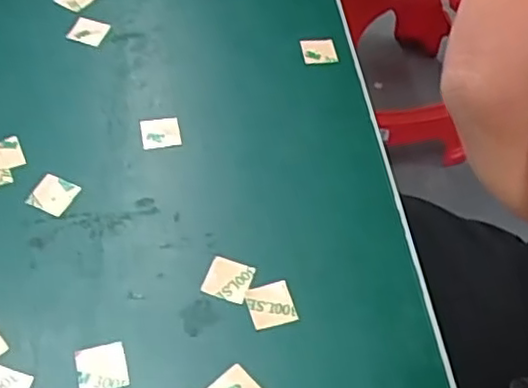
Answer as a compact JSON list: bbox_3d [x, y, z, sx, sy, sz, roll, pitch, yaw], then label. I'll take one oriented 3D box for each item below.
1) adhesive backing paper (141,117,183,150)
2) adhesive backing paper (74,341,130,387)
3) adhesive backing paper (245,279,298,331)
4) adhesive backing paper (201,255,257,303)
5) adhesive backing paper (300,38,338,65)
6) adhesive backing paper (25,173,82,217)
[{"bbox_3d":[-0.042,-0.026,0.272,0.015,0.004,0.016,-9,54,-10],"label":"adhesive backing paper"},{"bbox_3d":[-0.052,0.055,0.213,0.015,0.004,0.015,-12,57,-10],"label":"adhesive backing paper"},{"bbox_3d":[0.002,0.038,0.229,0.015,0.004,0.016,-14,58,-10],"label":"adhesive backing paper"},{"bbox_3d":[-0.012,0.030,0.234,0.015,0.004,0.015,19,57,5],"label":"adhesive backing paper"},{"bbox_3d":[0.025,-0.065,0.307,0.015,0.004,0.015,-5,61,-7],"label":"adhesive backing paper"},{"bbox_3d":[-0.079,0.000,0.252,0.015,0.004,0.015,24,60,7],"label":"adhesive backing paper"}]

